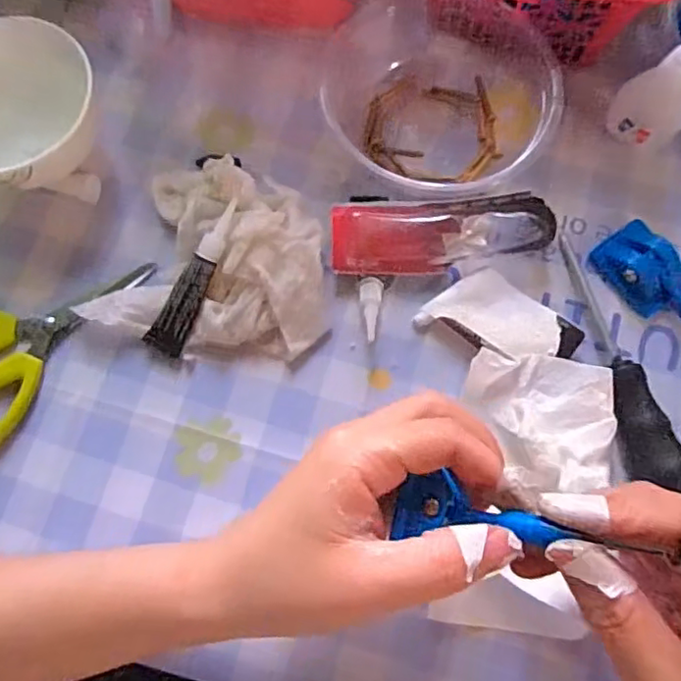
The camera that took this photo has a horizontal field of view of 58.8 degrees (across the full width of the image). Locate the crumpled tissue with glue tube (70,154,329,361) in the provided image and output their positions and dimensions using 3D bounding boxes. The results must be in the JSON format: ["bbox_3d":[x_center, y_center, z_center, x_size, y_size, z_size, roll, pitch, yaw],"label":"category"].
[{"bbox_3d":[-0.059,-0.044,0.308,0.112,0.026,0.093,13,76,5],"label":"crumpled tissue with glue tube"}]

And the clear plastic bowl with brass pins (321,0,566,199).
[{"bbox_3d":[0.048,-0.137,0.323,0.105,0.038,0.110,-41,78,-9],"label":"clear plastic bowl with brass pins"}]

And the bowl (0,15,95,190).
[{"bbox_3d":[-0.164,-0.116,0.313,0.075,0.055,0.077,0,75,1],"label":"bowl"}]

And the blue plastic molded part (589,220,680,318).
[{"bbox_3d":[0.156,-0.033,0.307,0.033,0.014,0.053,-35,77,-7],"label":"blue plastic molded part"}]

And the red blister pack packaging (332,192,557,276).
[{"bbox_3d":[0.054,-0.055,0.311,0.114,0.015,0.040,-2,75,1],"label":"red blister pack packaging"}]

